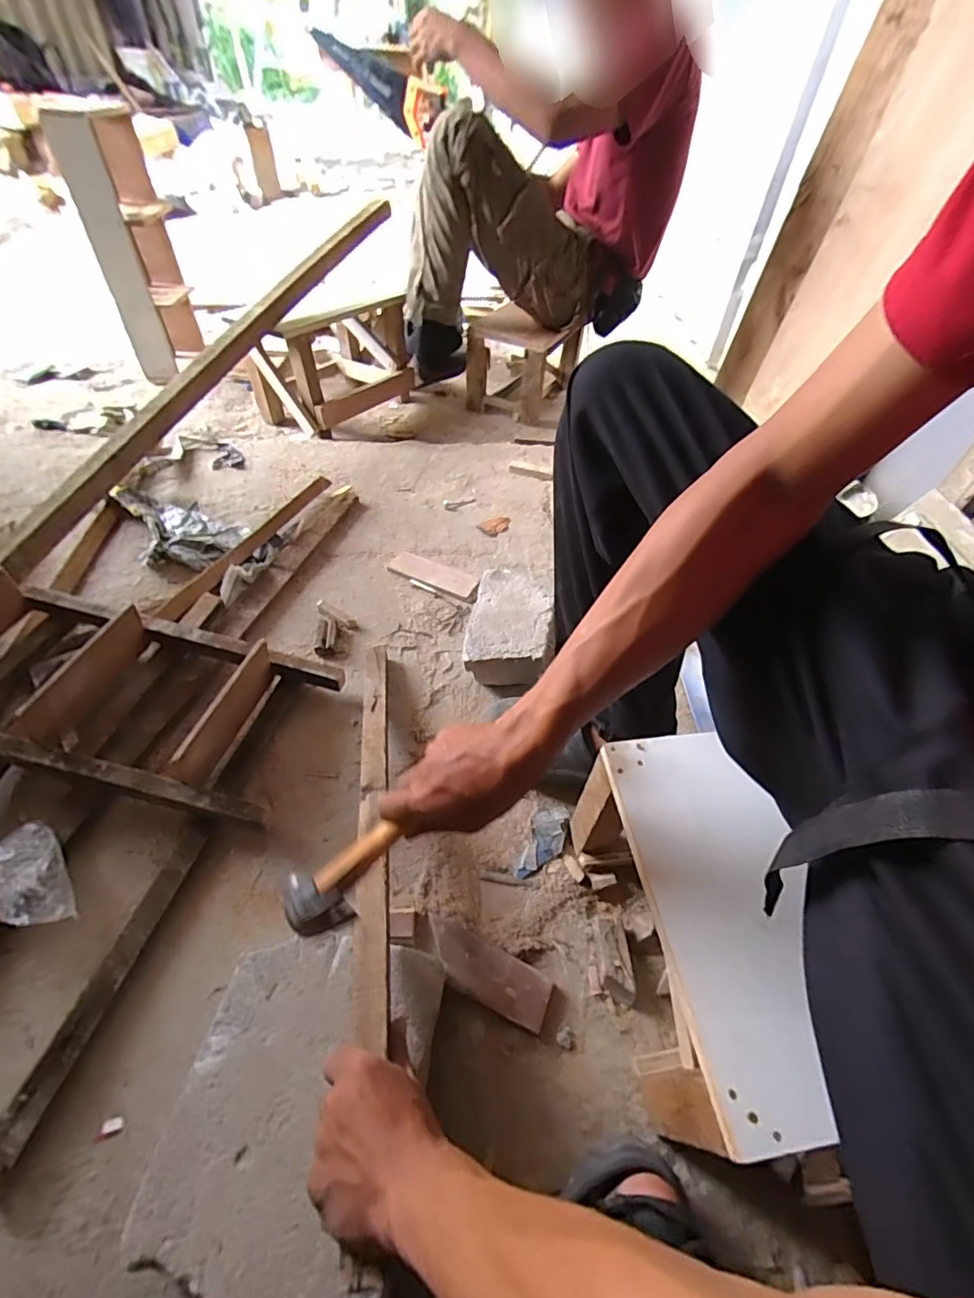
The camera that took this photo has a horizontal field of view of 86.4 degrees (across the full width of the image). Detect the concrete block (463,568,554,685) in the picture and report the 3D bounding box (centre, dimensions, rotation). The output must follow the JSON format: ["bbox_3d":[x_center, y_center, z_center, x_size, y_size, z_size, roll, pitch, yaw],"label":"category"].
[{"bbox_3d":[0.036,-0.034,0.845,0.124,0.079,0.207,7,49,2],"label":"concrete block"}]

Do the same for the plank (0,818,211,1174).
[{"bbox_3d":[-0.386,0.331,0.541,0.028,0.025,0.311,12,49,7],"label":"plank"}]

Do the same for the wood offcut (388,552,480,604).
[{"bbox_3d":[-0.101,-0.139,0.971,0.178,0.013,0.059,25,52,17],"label":"wood offcut"}]

